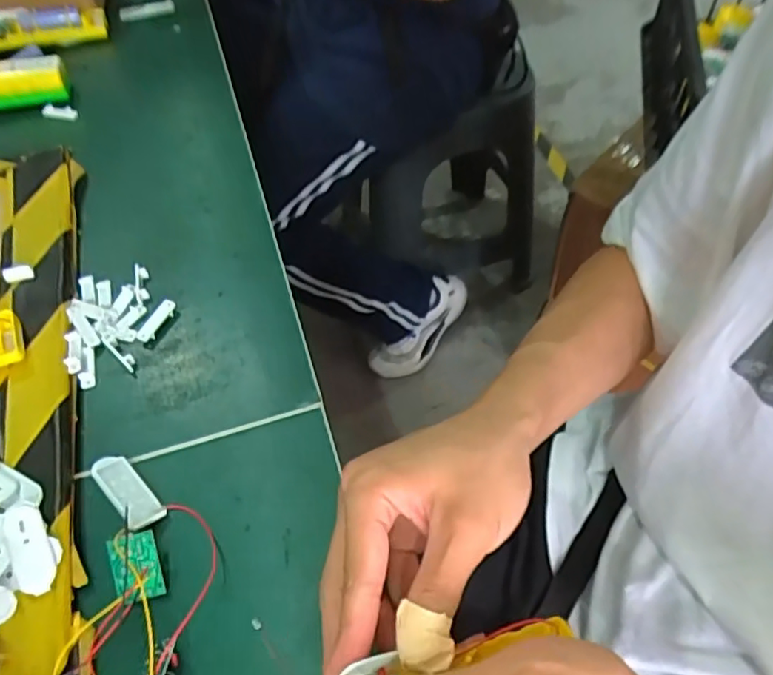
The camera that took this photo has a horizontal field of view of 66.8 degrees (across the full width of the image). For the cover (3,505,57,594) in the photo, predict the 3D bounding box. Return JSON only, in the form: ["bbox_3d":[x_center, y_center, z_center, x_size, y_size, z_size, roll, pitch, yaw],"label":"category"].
[{"bbox_3d":[-0.195,0.115,0.321,0.019,0.004,0.049,-24,70,-17],"label":"cover"}]

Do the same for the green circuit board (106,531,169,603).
[{"bbox_3d":[-0.137,0.126,0.322,0.024,0.006,0.035,-16,75,-13],"label":"green circuit board"}]

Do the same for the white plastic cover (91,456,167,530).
[{"bbox_3d":[-0.157,0.093,0.355,0.057,0.009,0.021,39,43,24],"label":"white plastic cover"}]

